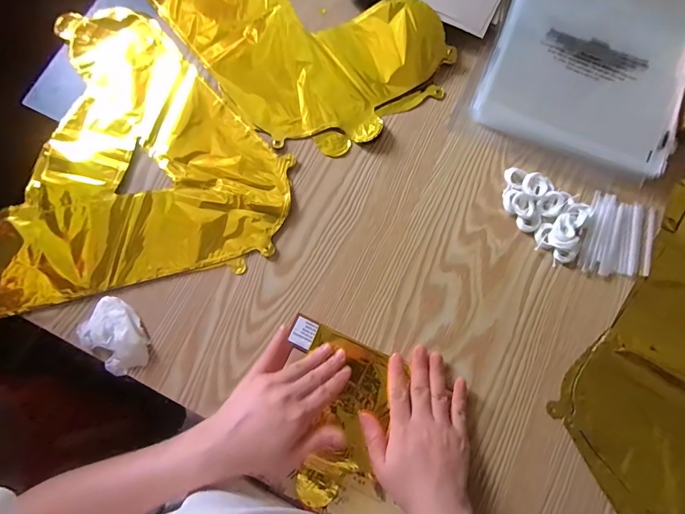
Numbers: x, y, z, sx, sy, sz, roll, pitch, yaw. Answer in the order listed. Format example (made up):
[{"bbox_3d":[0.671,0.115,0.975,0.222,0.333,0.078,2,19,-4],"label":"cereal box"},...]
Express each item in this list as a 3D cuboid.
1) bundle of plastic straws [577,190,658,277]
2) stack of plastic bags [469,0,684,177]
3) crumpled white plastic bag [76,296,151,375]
[{"bbox_3d":[0.304,-0.021,0.427,0.076,0.009,0.092,17,80,4],"label":"bundle of plastic straws"},{"bbox_3d":[0.291,-0.235,0.458,0.214,0.028,0.242,22,80,5],"label":"stack of plastic bags"},{"bbox_3d":[-0.239,0.083,0.404,0.056,0.020,0.080,-39,81,-6],"label":"crumpled white plastic bag"}]

